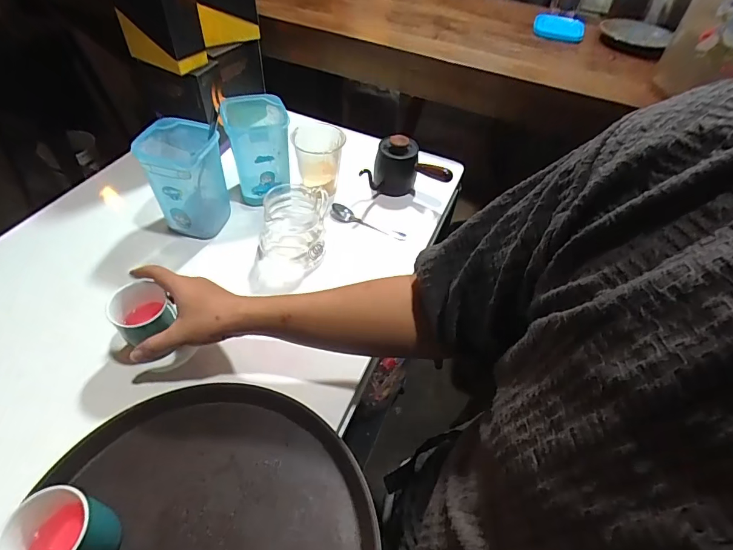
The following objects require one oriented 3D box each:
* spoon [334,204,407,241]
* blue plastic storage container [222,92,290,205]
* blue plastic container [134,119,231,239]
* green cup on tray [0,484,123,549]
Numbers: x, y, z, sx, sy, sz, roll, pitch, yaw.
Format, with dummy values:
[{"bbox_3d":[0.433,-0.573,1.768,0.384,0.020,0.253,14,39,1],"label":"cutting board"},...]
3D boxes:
[{"bbox_3d":[0.004,-0.092,0.693,0.135,0.021,0.024,20,52,12],"label":"spoon"},{"bbox_3d":[-0.179,-0.205,0.682,0.094,0.147,0.093,-10,52,-13],"label":"blue plastic storage container"},{"bbox_3d":[-0.275,-0.141,0.626,0.095,0.150,0.096,12,50,5],"label":"blue plastic container"},{"bbox_3d":[-0.262,0.227,0.354,0.073,0.089,0.066,14,51,7],"label":"green cup on tray"}]

